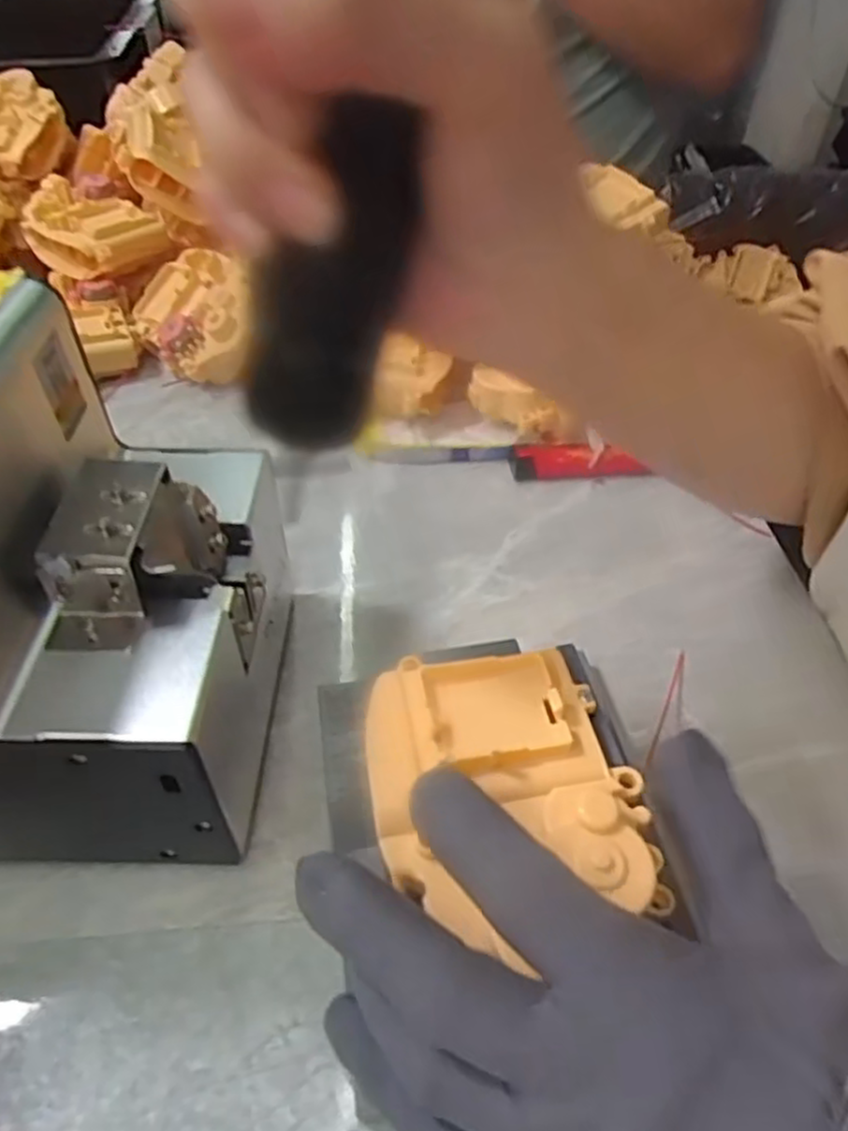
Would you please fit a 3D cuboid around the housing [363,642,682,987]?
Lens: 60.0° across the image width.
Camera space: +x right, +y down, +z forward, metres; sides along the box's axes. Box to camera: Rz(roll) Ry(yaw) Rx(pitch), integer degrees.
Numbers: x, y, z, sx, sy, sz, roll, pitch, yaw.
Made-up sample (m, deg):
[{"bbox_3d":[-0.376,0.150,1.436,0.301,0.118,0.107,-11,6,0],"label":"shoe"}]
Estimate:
[{"bbox_3d":[0.022,0.060,0.209,0.072,0.014,0.082,-6,42,-8],"label":"housing"}]

